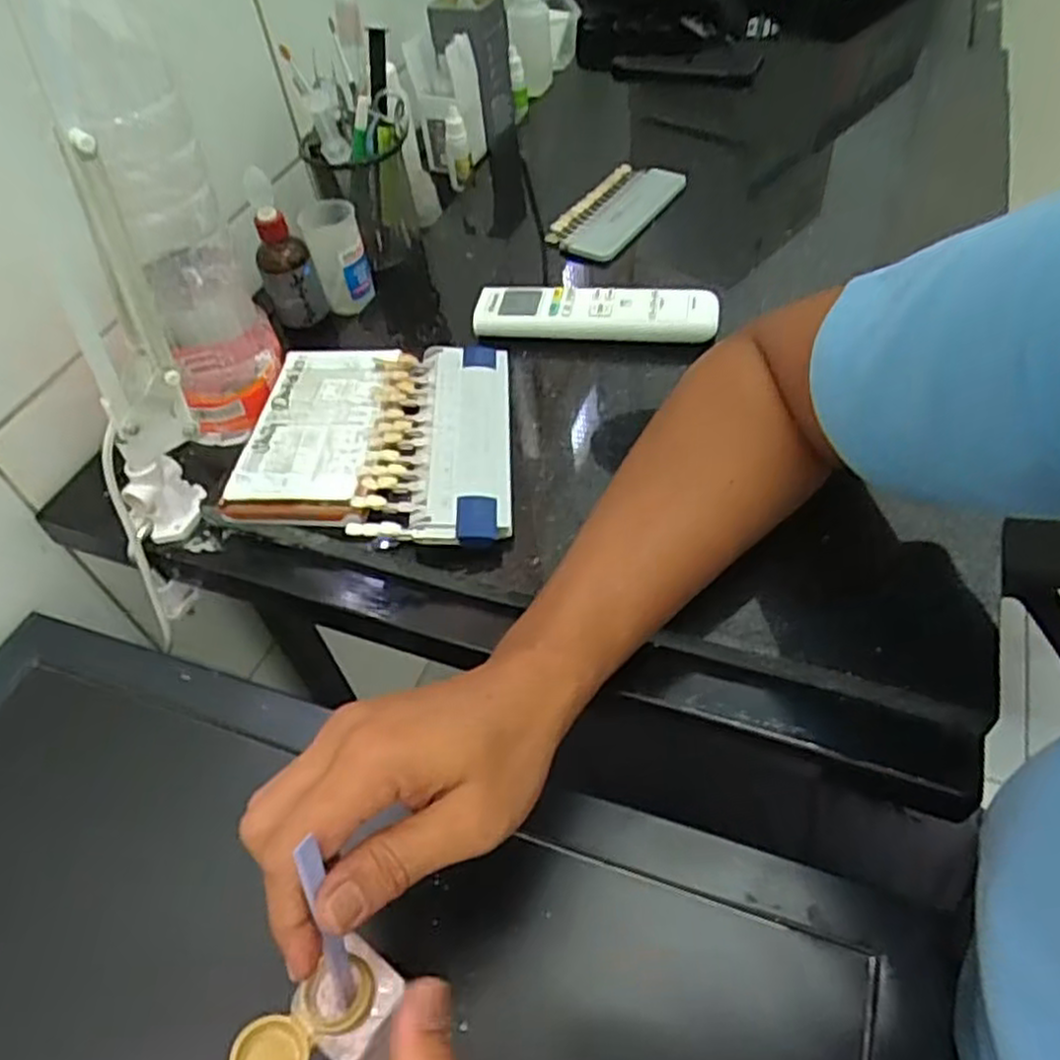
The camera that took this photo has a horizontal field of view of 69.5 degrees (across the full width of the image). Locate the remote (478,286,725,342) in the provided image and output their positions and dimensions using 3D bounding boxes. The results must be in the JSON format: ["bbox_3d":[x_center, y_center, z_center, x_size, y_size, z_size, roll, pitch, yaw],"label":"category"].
[{"bbox_3d":[0.048,-0.161,0.567,0.175,0.029,0.037,4,51,10],"label":"remote"}]

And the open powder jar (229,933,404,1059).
[{"bbox_3d":[-0.085,0.209,0.319,0.041,0.039,0.065,28,58,26],"label":"open powder jar"}]

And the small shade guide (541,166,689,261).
[{"bbox_3d":[0.078,-0.286,0.680,0.063,0.016,0.143,26,57,25],"label":"small shade guide"}]

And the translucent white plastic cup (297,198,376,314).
[{"bbox_3d":[-0.161,-0.232,0.641,0.043,0.078,0.055,-17,51,-8],"label":"translucent white plastic cup"}]

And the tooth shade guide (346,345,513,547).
[{"bbox_3d":[-0.058,-0.057,0.496,0.090,0.027,0.167,-3,50,3],"label":"tooth shade guide"}]

